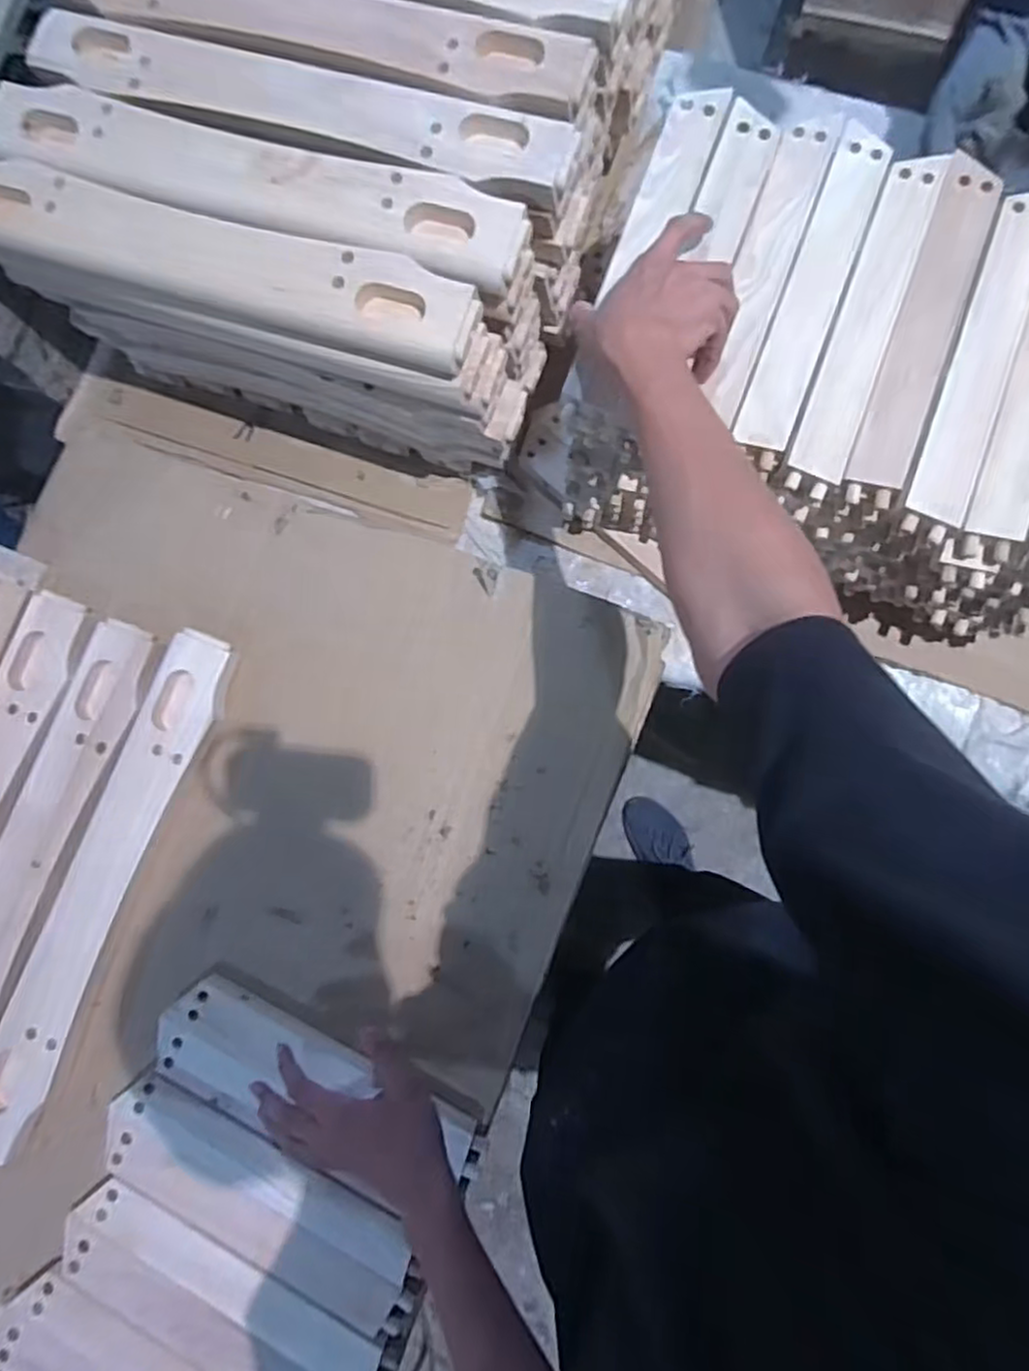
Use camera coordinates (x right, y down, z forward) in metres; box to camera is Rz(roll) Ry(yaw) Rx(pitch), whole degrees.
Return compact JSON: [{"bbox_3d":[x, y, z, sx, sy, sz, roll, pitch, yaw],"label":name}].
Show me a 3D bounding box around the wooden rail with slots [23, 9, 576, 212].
[{"bbox_3d":[-0.191,-0.488,0.579,0.489,0.017,0.062,19,86,8],"label":"wooden rail with slots"}]

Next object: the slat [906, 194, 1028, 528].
[{"bbox_3d":[0.364,-0.259,0.537,0.044,0.014,0.279,20,86,8],"label":"slat"}]

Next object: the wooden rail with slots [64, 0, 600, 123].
[{"bbox_3d":[-0.180,-0.560,0.586,0.494,0.016,0.071,19,86,8],"label":"wooden rail with slots"}]

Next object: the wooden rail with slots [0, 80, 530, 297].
[{"bbox_3d":[-0.232,-0.423,0.574,0.494,0.018,0.079,19,86,7],"label":"wooden rail with slots"}]

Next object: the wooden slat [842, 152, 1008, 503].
[{"bbox_3d":[0.320,-0.277,0.542,0.045,0.010,0.281,20,86,8],"label":"wooden slat"}]

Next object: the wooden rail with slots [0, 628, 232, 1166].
[{"bbox_3d":[-0.379,0.186,0.630,0.065,0.025,0.495,22,86,8],"label":"wooden rail with slots"}]

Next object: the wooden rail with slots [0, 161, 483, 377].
[{"bbox_3d":[-0.266,-0.354,0.575,0.485,0.031,0.072,19,86,7],"label":"wooden rail with slots"}]

